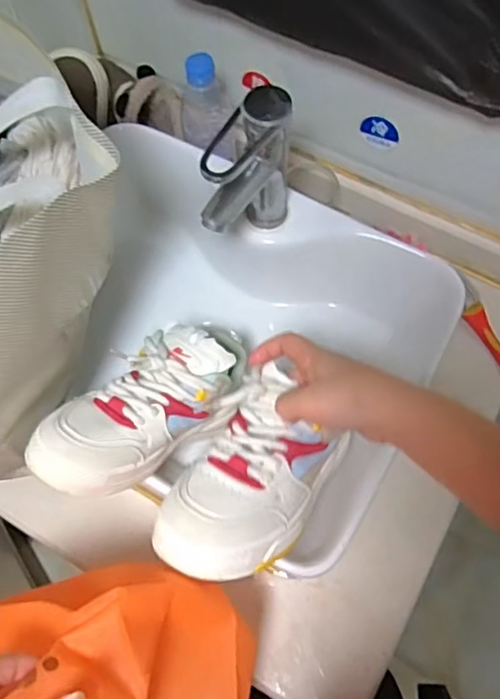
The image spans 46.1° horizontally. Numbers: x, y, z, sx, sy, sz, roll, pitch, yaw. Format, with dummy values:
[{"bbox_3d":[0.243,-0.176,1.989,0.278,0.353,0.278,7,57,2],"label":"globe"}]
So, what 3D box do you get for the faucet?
[{"bbox_3d":[-0.002,-0.157,0.585,0.051,0.158,0.126,22,67,12],"label":"faucet"}]

